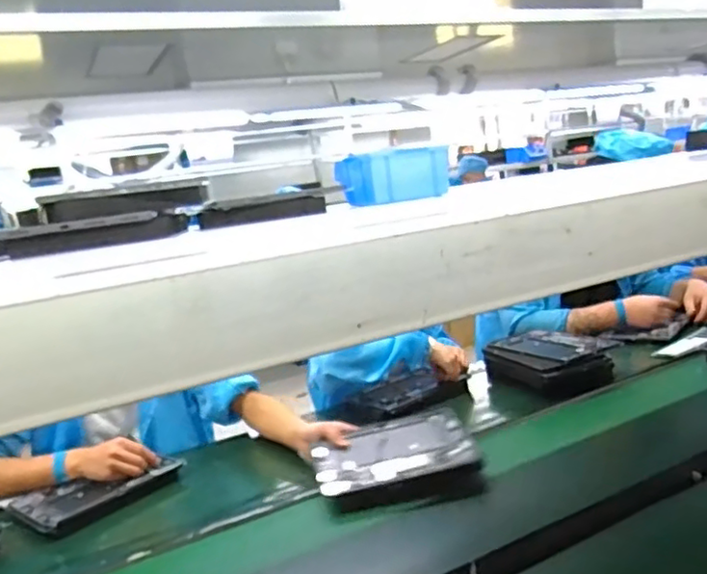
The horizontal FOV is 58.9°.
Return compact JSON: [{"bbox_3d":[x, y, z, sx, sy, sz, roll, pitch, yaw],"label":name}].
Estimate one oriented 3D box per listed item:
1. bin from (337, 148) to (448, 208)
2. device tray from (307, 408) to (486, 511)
[{"bbox_3d":[0.055,-0.147,0.828,0.136,0.062,0.086,-10,10,-14],"label":"bin"},{"bbox_3d":[0.073,0.296,1.070,0.258,0.071,0.183,-8,11,-3],"label":"device tray"}]

